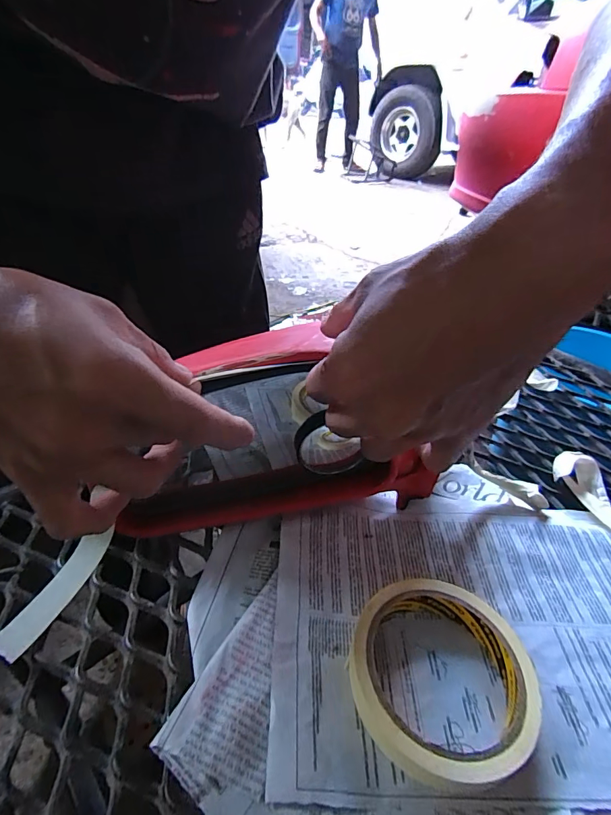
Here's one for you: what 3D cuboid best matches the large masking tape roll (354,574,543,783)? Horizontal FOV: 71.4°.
[{"bbox_3d":[0.072,0.143,0.231,0.094,0.020,0.095,3,37,-2],"label":"large masking tape roll"}]

